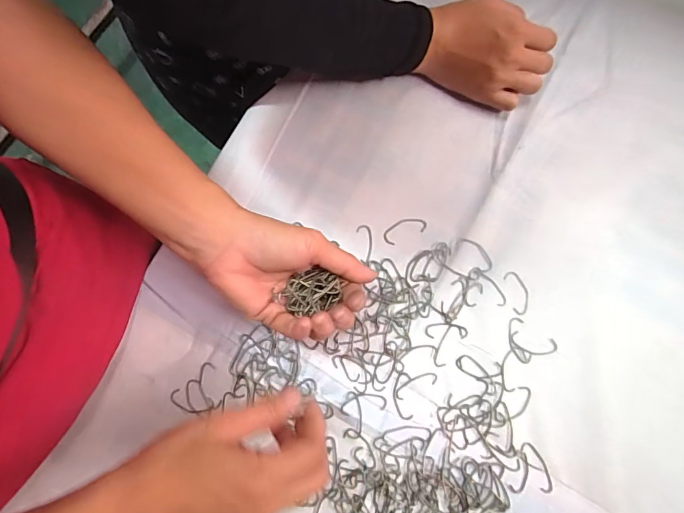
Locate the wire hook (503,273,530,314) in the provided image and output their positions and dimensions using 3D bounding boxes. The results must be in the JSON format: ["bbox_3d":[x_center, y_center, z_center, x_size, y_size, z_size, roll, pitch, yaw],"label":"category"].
[{"bbox_3d":[0.154,0.031,0.368,0.018,0.004,0.037,-13,80,-1],"label":"wire hook"}]

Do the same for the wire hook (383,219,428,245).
[{"bbox_3d":[0.056,-0.024,0.379,0.040,0.004,0.017,-25,80,-3],"label":"wire hook"}]

